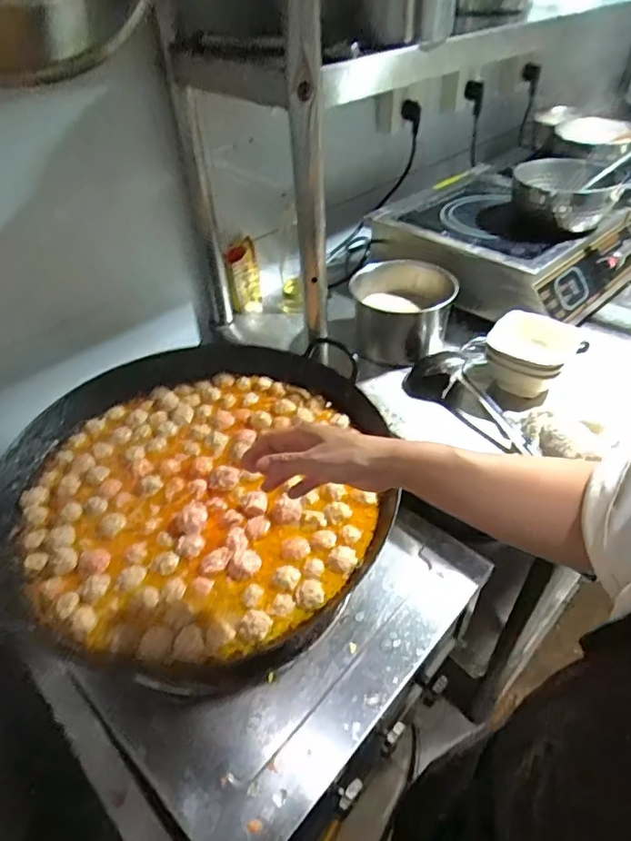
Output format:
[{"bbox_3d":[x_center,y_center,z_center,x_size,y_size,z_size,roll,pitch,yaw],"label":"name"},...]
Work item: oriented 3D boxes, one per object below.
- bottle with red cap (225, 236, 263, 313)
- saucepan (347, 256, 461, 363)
[{"bbox_3d":[-0.137,-0.273,1.004,0.057,0.136,0.053,-5,43,-3],"label":"bottle with red cap"},{"bbox_3d":[0.150,-0.181,0.900,0.167,0.124,0.144,-2,43,1],"label":"saucepan"}]

